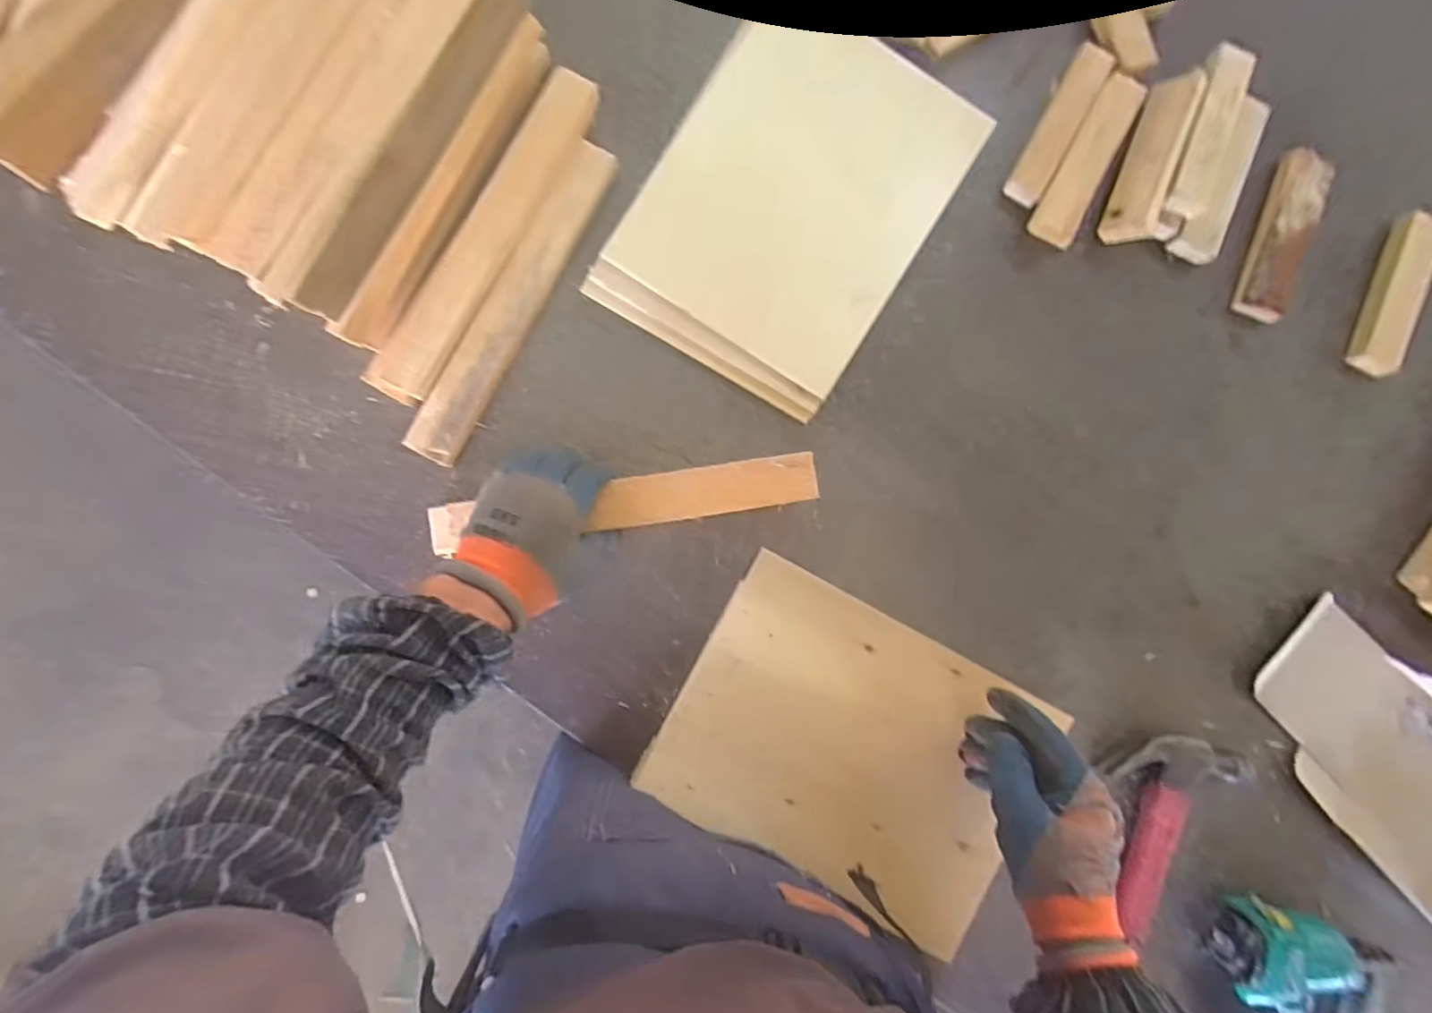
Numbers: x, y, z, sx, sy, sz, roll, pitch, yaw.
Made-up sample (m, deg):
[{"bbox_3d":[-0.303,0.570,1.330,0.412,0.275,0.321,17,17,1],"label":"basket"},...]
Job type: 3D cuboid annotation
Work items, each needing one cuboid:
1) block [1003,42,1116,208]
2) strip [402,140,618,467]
[{"bbox_3d":[0.313,-0.349,0.575,0.032,0.017,0.160,30,87,-1],"label":"block"},{"bbox_3d":[-0.169,-0.172,0.537,0.042,0.012,0.295,31,87,-25],"label":"strip"}]

